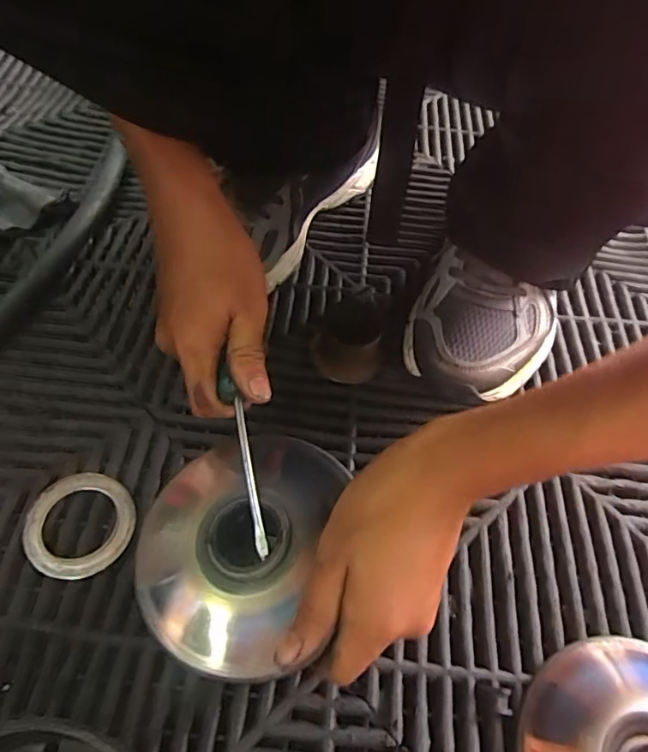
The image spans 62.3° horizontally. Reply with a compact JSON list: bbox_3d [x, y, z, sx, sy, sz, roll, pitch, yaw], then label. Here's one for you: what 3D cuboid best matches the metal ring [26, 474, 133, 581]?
[{"bbox_3d":[-0.151,0.092,0.333,0.063,0.012,0.064,2,54,-3],"label":"metal ring"}]

